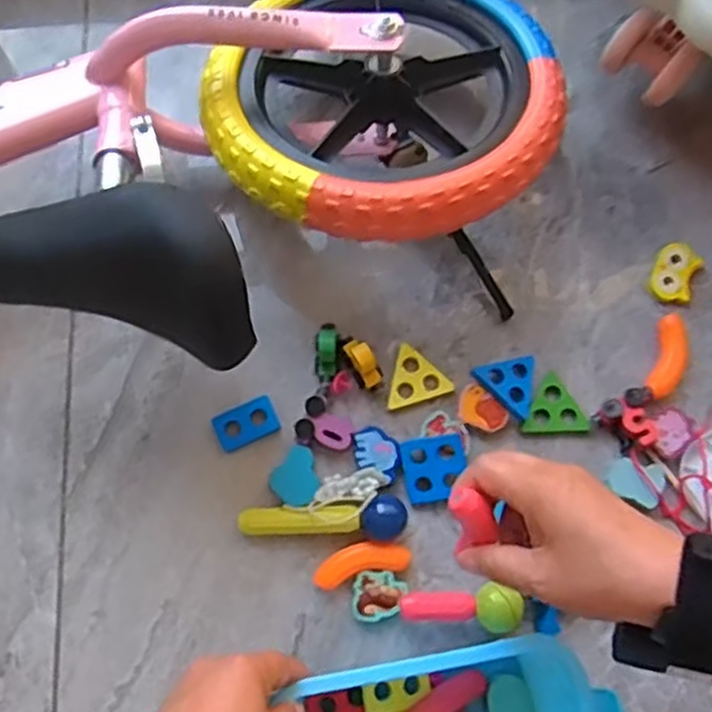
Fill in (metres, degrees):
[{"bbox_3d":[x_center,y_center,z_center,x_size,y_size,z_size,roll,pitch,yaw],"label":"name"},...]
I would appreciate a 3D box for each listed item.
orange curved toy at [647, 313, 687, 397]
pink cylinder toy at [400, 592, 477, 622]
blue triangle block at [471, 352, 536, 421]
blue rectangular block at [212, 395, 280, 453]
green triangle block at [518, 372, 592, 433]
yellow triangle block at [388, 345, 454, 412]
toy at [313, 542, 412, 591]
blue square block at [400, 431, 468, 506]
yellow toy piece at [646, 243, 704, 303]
[{"bbox_3d":[0.242,0.002,0.576,0.027,0.013,0.066,19,77,4],"label":"orange curved toy"},{"bbox_3d":[0.057,0.177,0.530,0.052,0.018,0.019,-1,76,-1],"label":"pink cylinder toy"},{"bbox_3d":[0.116,0.026,0.569,0.045,0.016,0.046,-15,77,-4],"label":"blue triangle block"},{"bbox_3d":[-0.083,0.052,0.568,0.047,0.007,0.029,-23,77,-6],"label":"blue rectangular block"},{"bbox_3d":[0.146,0.043,0.566,0.047,0.010,0.049,-28,78,-7],"label":"green triangle block"},{"bbox_3d":[0.045,0.013,0.575,0.050,0.011,0.044,-16,77,-4],"label":"yellow triangle block"},{"bbox_3d":[0.004,0.148,0.540,0.069,0.018,0.024,-14,77,-4],"label":"toy"},{"bbox_3d":[0.059,0.083,0.557,0.047,0.013,0.047,-11,76,-3],"label":"blue square block"},{"bbox_3d":[0.254,-0.066,0.596,0.034,0.012,0.051,26,77,6],"label":"yellow toy piece"}]

